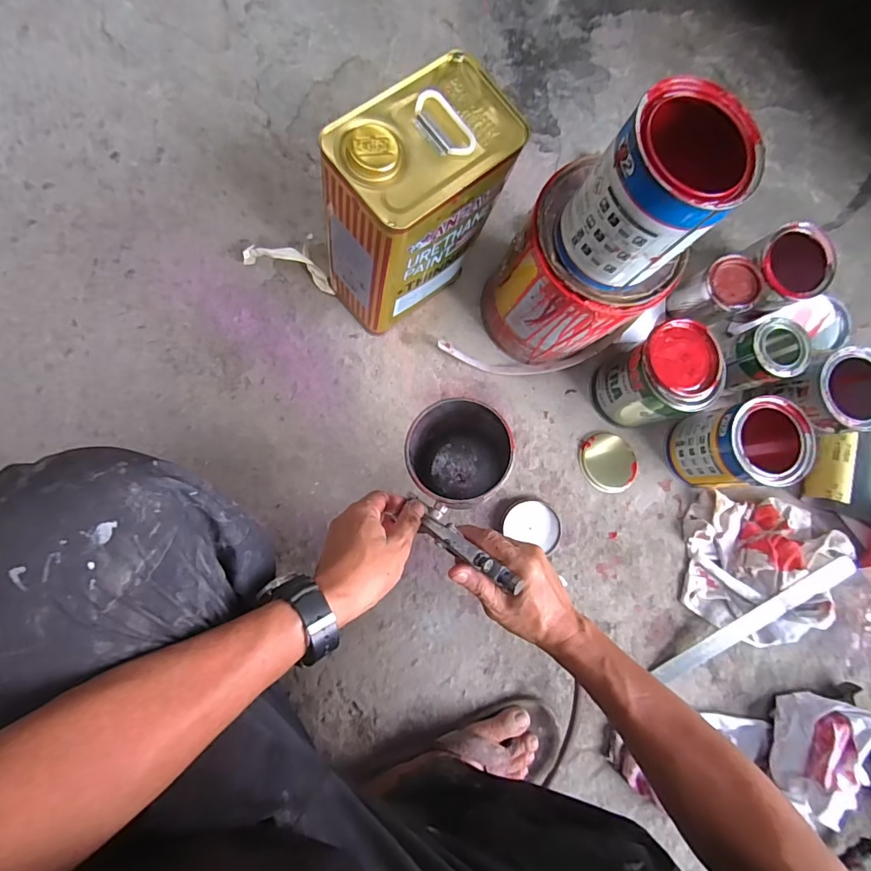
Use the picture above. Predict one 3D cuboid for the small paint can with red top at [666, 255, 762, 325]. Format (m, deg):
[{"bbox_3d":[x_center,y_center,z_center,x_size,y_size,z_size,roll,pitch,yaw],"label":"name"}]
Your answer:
[{"bbox_3d":[0.385,-0.194,0.643,0.066,0.100,0.070,0,85,-4],"label":"small paint can with red top"}]

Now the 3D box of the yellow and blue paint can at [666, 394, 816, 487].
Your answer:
[{"bbox_3d":[0.390,0.013,0.604,0.102,0.129,0.104,0,85,-4],"label":"yellow and blue paint can"}]

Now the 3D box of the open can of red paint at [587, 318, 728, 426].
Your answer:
[{"bbox_3d":[0.279,-0.073,0.595,0.102,0.134,0.107,0,85,-4],"label":"open can of red paint"}]

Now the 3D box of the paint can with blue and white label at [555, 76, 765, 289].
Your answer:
[{"bbox_3d":[0.178,-0.196,0.381,0.105,0.133,0.097,1,83,-6],"label":"paint can with blue and white label"}]

